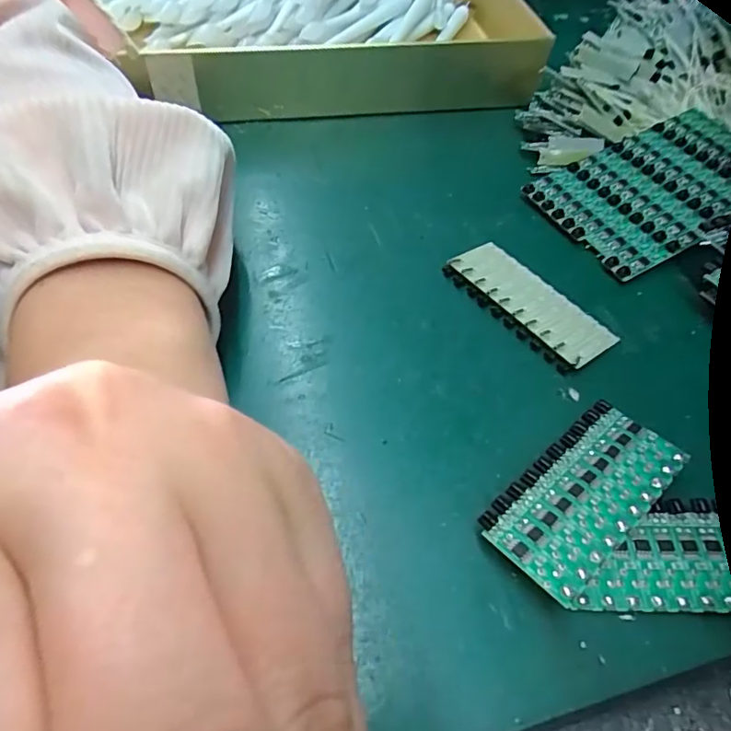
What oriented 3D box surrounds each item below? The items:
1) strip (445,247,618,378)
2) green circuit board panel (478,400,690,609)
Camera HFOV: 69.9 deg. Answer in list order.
[{"bbox_3d":[0.076,-0.031,0.244,0.035,0.008,0.078,-31,61,-23],"label":"strip"},{"bbox_3d":[0.077,0.045,0.185,0.078,0.013,0.036,-36,63,-25],"label":"green circuit board panel"}]

